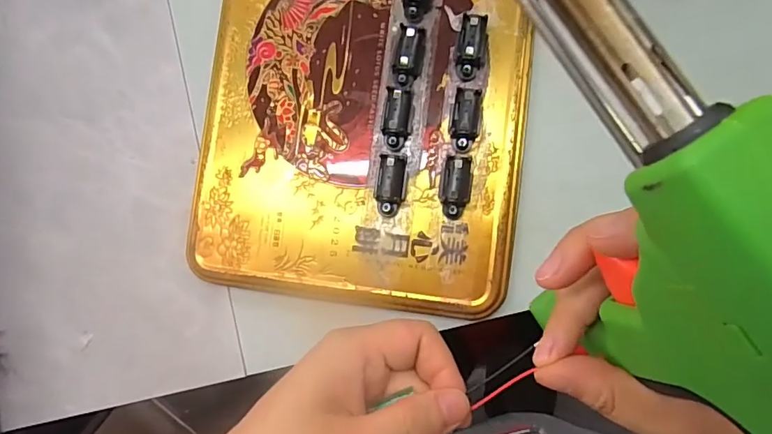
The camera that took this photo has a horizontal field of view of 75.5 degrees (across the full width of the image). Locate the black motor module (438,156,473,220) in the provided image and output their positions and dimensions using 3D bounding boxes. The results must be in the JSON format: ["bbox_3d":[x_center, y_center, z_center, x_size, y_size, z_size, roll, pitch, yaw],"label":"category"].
[{"bbox_3d":[0.039,-0.017,0.281,0.018,0.011,0.034,7,87,8],"label":"black motor module"}]

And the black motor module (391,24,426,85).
[{"bbox_3d":[0.013,-0.093,0.288,0.014,0.014,0.033,17,101,8],"label":"black motor module"}]

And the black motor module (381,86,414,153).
[{"bbox_3d":[0.006,-0.056,0.287,0.015,0.014,0.034,7,87,8],"label":"black motor module"}]

